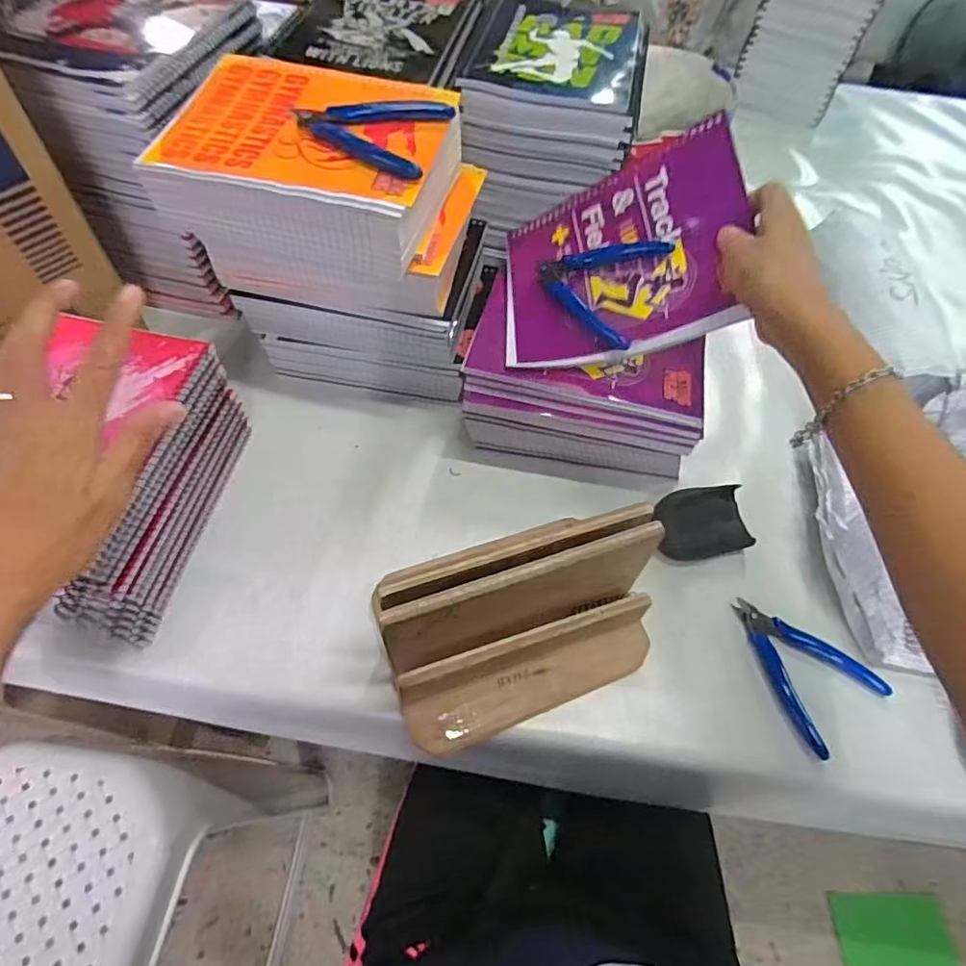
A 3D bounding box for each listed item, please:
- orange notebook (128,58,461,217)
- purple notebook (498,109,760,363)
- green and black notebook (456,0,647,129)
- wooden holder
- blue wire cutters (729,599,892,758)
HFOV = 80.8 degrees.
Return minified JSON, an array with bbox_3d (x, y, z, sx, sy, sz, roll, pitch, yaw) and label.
[{"bbox_3d":[-0.132,-0.272,0.433,0.204,0.009,0.155,13,63,4],"label":"orange notebook"},{"bbox_3d":[0.105,-0.176,0.454,0.193,0.025,0.149,-10,81,30],"label":"purple notebook"},{"bbox_3d":[0.072,-0.407,0.536,0.153,0.017,0.192,12,60,3],"label":"green and black notebook"},{"bbox_3d":[0.033,0.104,0.406,0.205,0.123,0.097,-17,60,-14],"label":"wooden holder"},{"bbox_3d":[0.255,0.146,0.464,0.087,0.007,0.118,-32,65,-22],"label":"blue wire cutters"}]

